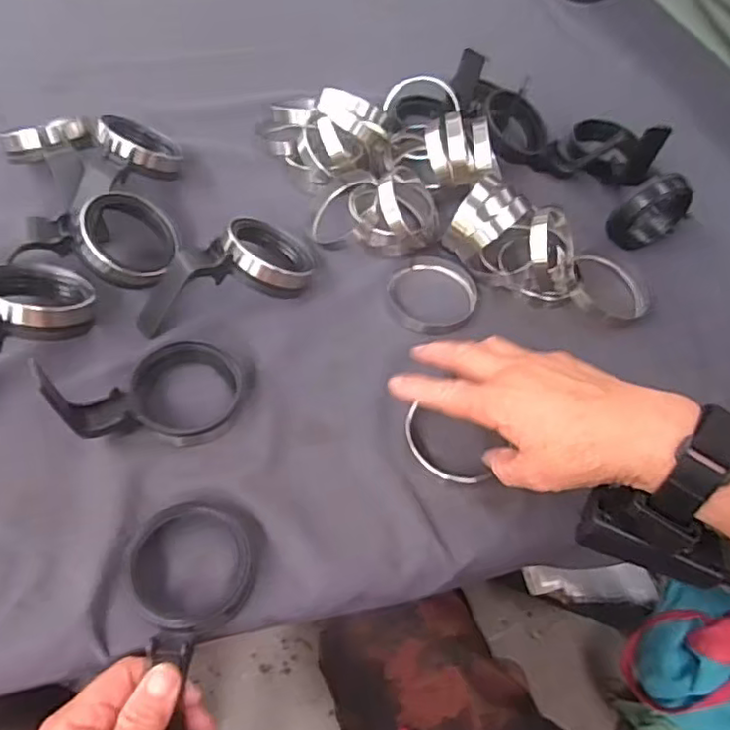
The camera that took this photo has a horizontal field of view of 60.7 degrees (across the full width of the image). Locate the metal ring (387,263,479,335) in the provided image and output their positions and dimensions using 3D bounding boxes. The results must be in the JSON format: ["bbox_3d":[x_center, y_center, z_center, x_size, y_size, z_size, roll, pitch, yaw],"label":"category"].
[{"bbox_3d":[0.053,-0.057,0.498,0.068,0.010,0.065,4,54,-6],"label":"metal ring"}]

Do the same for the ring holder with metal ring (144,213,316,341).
[{"bbox_3d":[-0.101,-0.072,0.454,0.136,0.044,0.060,-19,61,-19],"label":"ring holder with metal ring"}]

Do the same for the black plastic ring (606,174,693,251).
[{"bbox_3d":[0.253,-0.138,0.543,0.089,0.058,0.034,-32,65,-27],"label":"black plastic ring"}]

